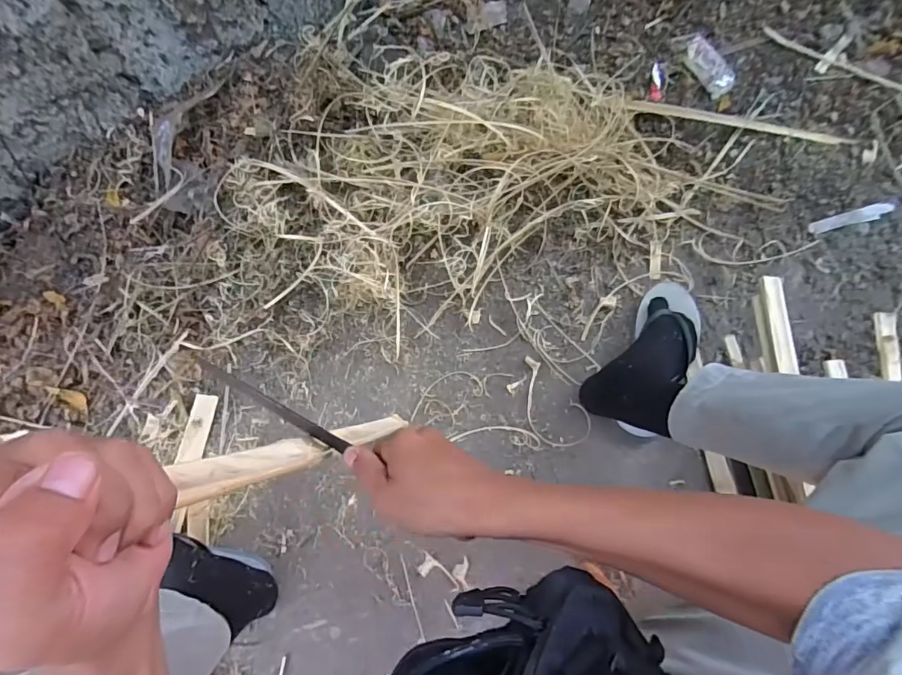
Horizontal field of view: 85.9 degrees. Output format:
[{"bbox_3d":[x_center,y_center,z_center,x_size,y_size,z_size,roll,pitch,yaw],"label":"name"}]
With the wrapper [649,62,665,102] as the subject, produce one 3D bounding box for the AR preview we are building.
[{"bbox_3d":[0.380,-0.469,0.892,0.027,0.009,0.068,6,94,3],"label":"wrapper"}]

